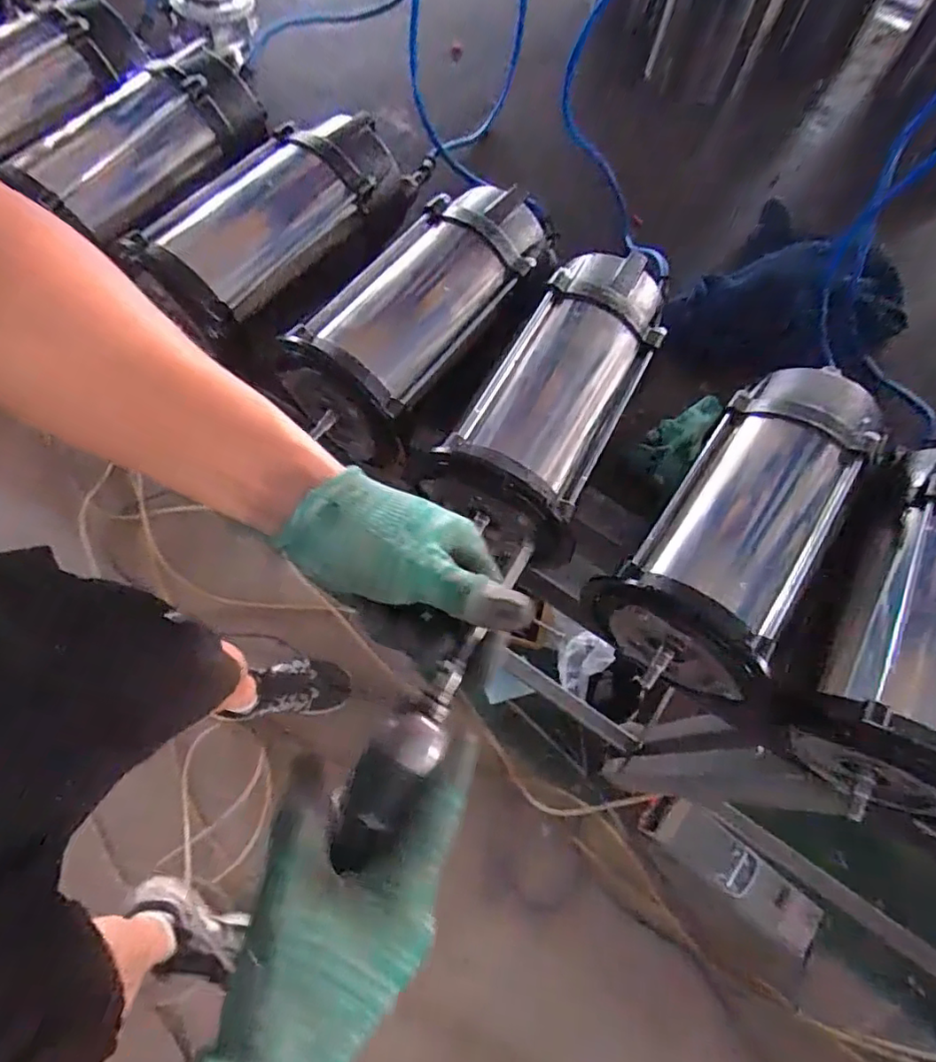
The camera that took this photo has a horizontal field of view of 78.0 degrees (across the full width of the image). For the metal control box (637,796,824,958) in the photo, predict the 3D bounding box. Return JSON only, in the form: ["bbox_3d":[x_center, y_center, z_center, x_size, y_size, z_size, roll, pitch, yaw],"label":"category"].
[{"bbox_3d":[0.471,0.616,1.057,0.327,0.072,0.100,37,71,13],"label":"metal control box"}]

